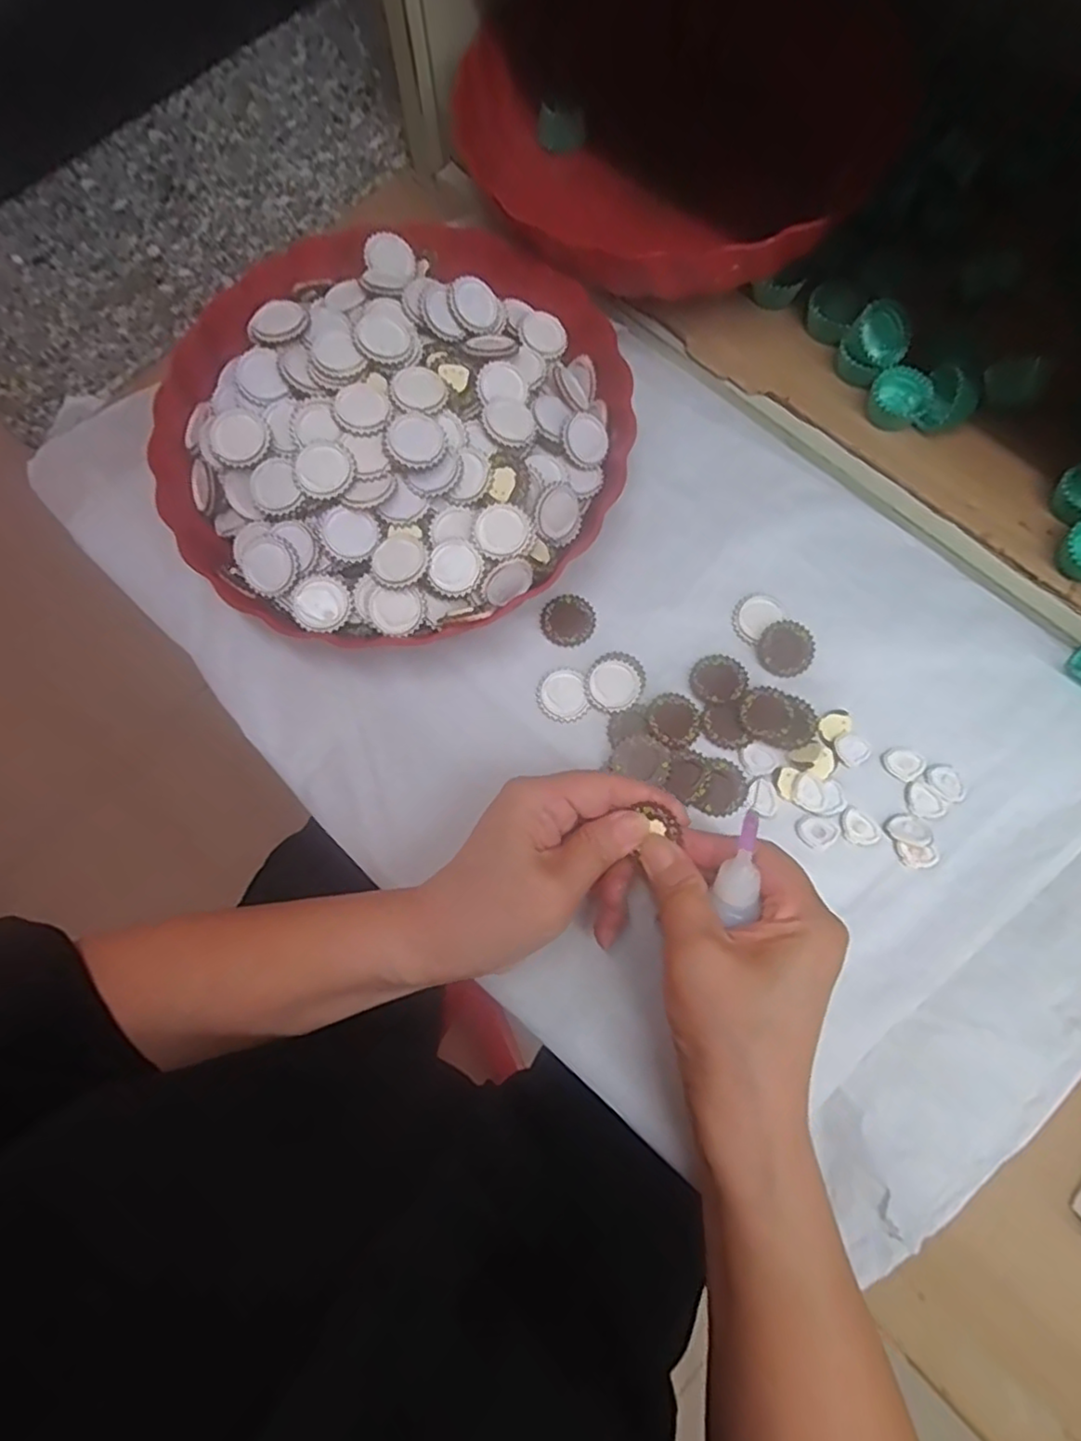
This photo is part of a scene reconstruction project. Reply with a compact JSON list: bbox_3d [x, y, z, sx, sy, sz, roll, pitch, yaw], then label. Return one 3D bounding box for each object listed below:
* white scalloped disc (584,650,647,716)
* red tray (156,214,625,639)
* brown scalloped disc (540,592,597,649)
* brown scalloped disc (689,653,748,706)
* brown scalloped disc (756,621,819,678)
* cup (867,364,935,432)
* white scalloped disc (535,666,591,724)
[{"bbox_3d":[0.039,-0.021,0.349,0.030,0.005,0.034,25,79,7],"label":"white scalloped disc"},{"bbox_3d":[-0.077,-0.154,0.354,0.233,0.068,0.234,1,76,2],"label":"red tray"},{"bbox_3d":[0.015,-0.054,0.357,0.029,0.004,0.030,0,77,1],"label":"brown scalloped disc"},{"bbox_3d":[0.092,-0.022,0.345,0.027,0.005,0.028,0,77,1],"label":"brown scalloped disc"},{"bbox_3d":[0.128,-0.037,0.348,0.030,0.006,0.028,0,77,1],"label":"brown scalloped disc"},{"bbox_3d":[0.200,-0.179,0.372,0.031,0.015,0.030,0,77,1],"label":"cup"},{"bbox_3d":[0.011,-0.014,0.349,0.026,0.004,0.029,-11,77,-1],"label":"white scalloped disc"}]

